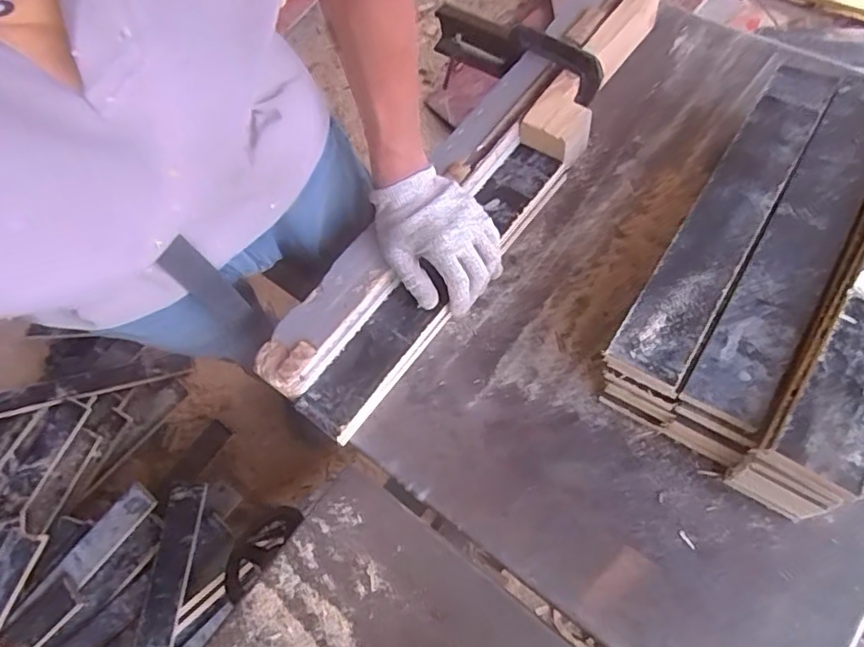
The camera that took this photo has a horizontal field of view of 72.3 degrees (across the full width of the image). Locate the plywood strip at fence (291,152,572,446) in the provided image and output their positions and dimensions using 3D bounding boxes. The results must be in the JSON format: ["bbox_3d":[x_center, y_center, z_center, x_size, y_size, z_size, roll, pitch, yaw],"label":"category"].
[{"bbox_3d":[0.007,-0.046,0.650,0.069,0.020,0.402,37,75,12],"label":"plywood strip at fence"}]

